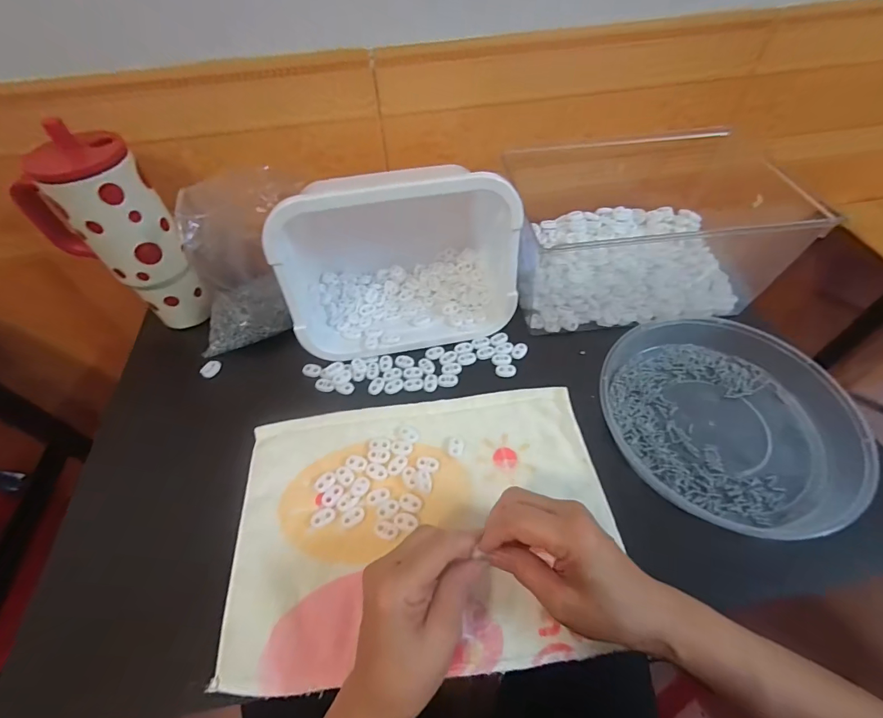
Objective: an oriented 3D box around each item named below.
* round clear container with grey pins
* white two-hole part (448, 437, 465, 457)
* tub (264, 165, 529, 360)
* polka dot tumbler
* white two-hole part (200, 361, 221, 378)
[{"bbox_3d":[0.286,0.051,0.406,0.221,0.040,0.221,-1,53,2],"label":"round clear container with grey pins"},{"bbox_3d":[0.015,0.087,0.404,0.015,0.004,0.021,8,54,8],"label":"white two-hole part"},{"bbox_3d":[-0.049,-0.100,0.481,0.254,0.211,0.144,-11,32,-5],"label":"tub"},{"bbox_3d":[-0.354,-0.132,0.456,0.105,0.210,0.099,31,60,23],"label":"polka dot tumbler"},{"bbox_3d":[-0.276,0.012,0.485,0.015,0.009,0.023,21,57,17],"label":"white two-hole part"}]

